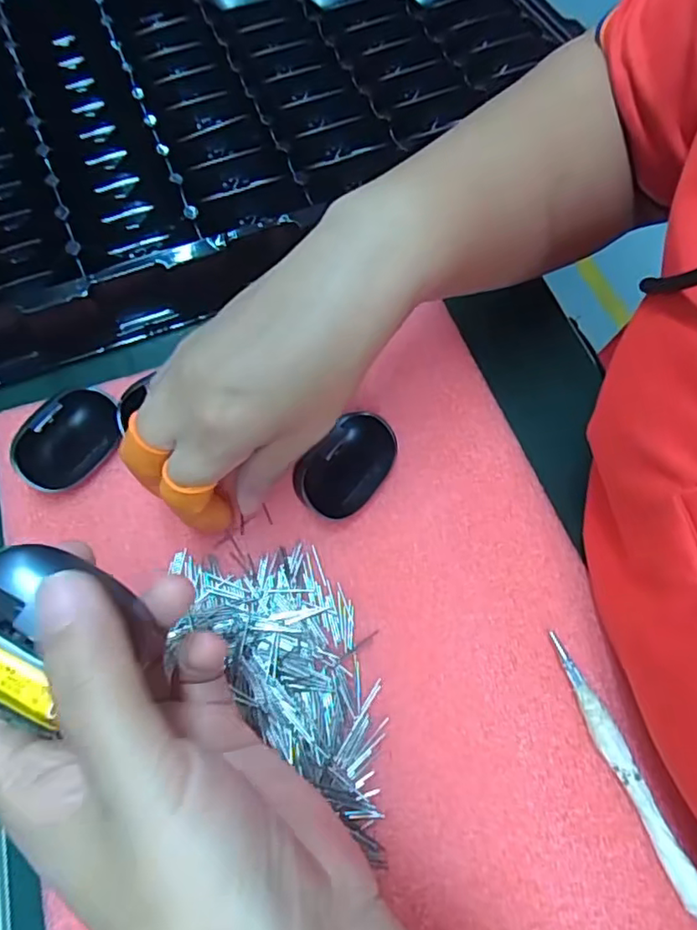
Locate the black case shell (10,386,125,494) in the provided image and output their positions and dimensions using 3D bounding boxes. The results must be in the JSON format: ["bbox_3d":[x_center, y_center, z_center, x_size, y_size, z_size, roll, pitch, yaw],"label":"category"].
[{"bbox_3d":[-0.143,-0.014,0.308,0.031,0.027,0.056,37,71,18],"label":"black case shell"}]

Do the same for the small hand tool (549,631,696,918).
[{"bbox_3d":[0.112,0.122,0.246,0.010,0.013,0.106,-22,65,-8],"label":"small hand tool"}]

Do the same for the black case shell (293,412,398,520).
[{"bbox_3d":[-0.001,0.001,0.302,0.032,0.022,0.057,39,72,19],"label":"black case shell"}]

